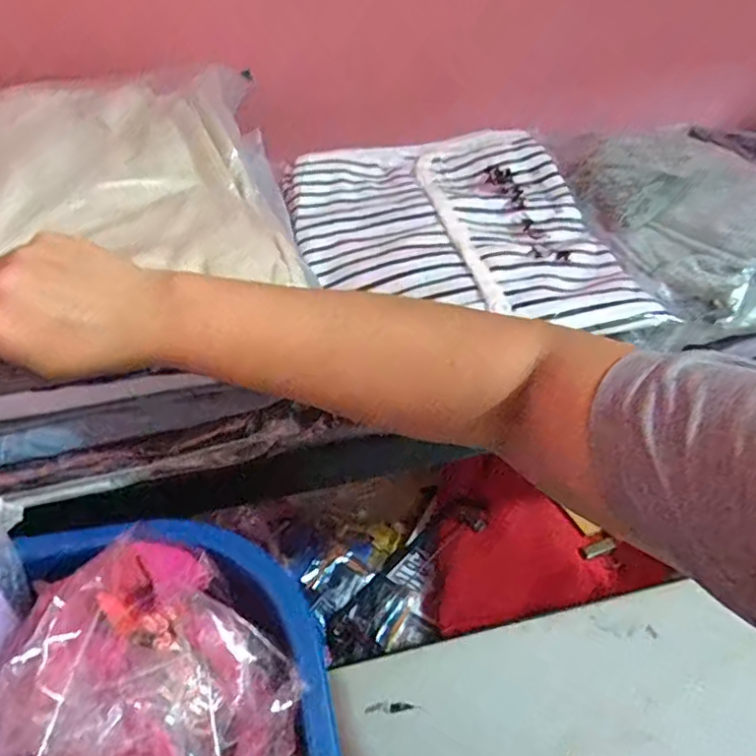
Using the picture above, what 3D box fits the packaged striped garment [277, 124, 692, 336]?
[{"bbox_3d":[0.061,-0.131,0.518,0.252,0.025,0.278,-10,46,-6],"label":"packaged striped garment"}]

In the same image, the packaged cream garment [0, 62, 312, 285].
[{"bbox_3d":[-0.244,-0.148,0.448,0.313,0.045,0.335,-13,47,-10],"label":"packaged cream garment"}]

